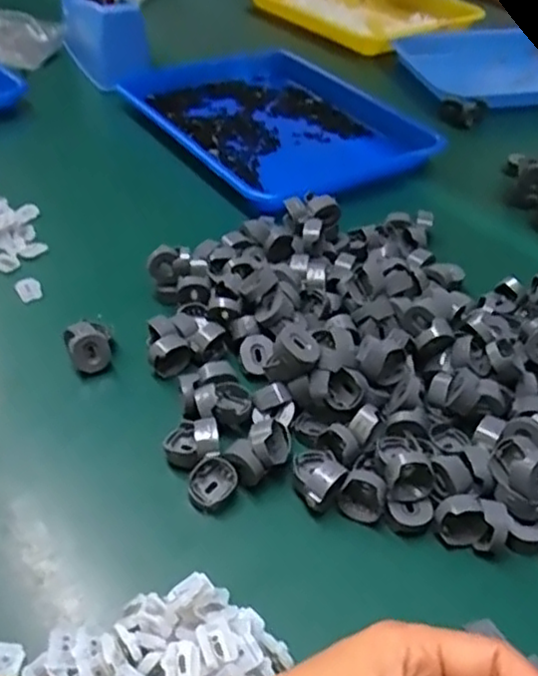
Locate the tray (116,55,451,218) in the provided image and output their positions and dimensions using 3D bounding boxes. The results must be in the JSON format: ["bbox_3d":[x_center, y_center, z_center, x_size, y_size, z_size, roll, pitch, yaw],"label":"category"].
[{"bbox_3d":[0.014,-0.247,0.786,0.276,0.038,0.335,-21,47,-24],"label":"tray"}]

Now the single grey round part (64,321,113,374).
[{"bbox_3d":[-0.126,0.008,0.480,0.024,0.032,0.026,-23,48,-26],"label":"single grey round part"}]

